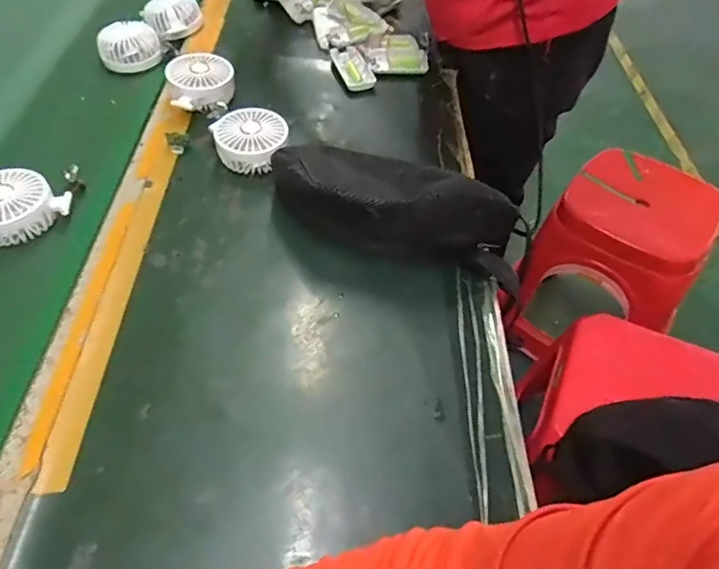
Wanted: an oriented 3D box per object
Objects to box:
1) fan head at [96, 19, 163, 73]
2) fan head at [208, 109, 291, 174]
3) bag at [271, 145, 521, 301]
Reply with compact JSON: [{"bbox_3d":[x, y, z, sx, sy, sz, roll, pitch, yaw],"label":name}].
[{"bbox_3d":[-0.344,-0.358,0.778,0.089,0.042,0.073,-16,58,-18],"label":"fan head"},{"bbox_3d":[-0.137,-0.177,0.648,0.094,0.049,0.076,0,54,-7],"label":"fan head"},{"bbox_3d":[0.042,-0.083,0.572,0.289,0.089,0.092,16,54,5],"label":"bag"}]

